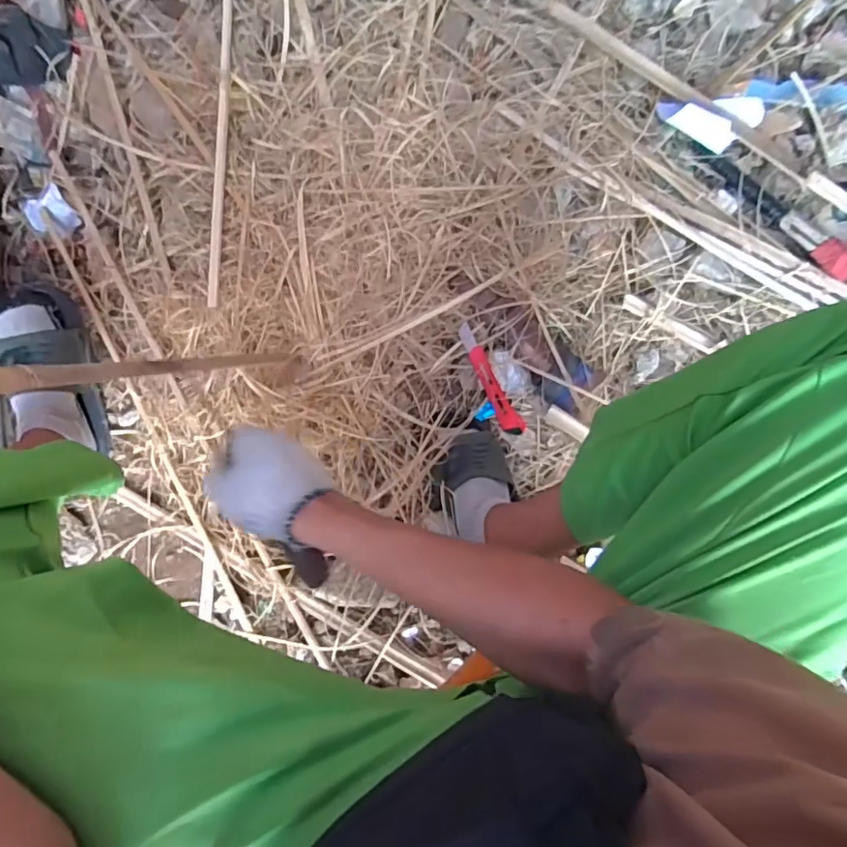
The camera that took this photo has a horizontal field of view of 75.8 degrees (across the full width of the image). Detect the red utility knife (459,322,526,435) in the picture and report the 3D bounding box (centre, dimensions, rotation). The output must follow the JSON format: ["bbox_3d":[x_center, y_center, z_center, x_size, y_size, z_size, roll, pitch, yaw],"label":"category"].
[{"bbox_3d":[0.097,-0.061,0.789,0.034,0.019,0.175,-30,101,-7],"label":"red utility knife"}]

